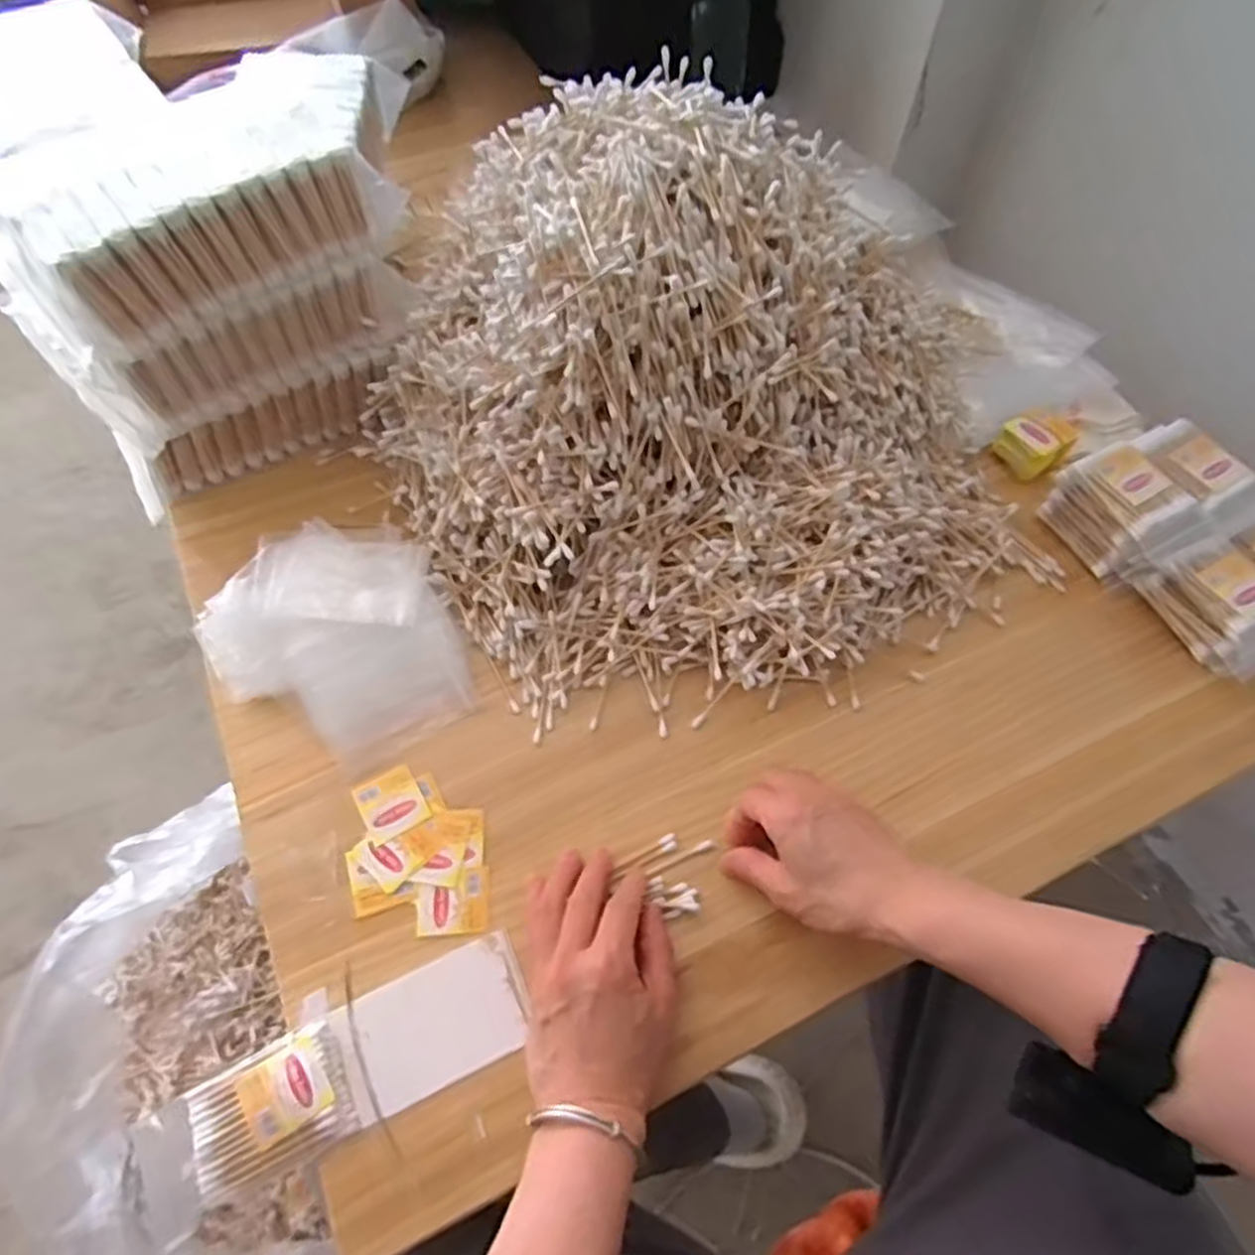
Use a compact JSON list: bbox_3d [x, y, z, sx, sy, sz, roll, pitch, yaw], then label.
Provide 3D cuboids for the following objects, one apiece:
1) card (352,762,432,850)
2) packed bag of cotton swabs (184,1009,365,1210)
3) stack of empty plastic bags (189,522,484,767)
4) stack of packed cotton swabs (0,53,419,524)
[{"bbox_3d":[-0.147,0.108,0.479,0.037,0.004,0.042,-28,63,-17],"label":"card"},{"bbox_3d":[-0.184,0.247,0.397,0.075,0.014,0.057,-23,62,-14],"label":"packed bag of cotton swabs"},{"bbox_3d":[-0.202,0.001,0.522,0.148,0.029,0.180,-24,62,-15],"label":"stack of empty plastic bags"},{"bbox_3d":[-0.275,-0.223,0.545,0.237,0.206,0.117,-31,64,-18],"label":"stack of packed cotton swabs"}]

